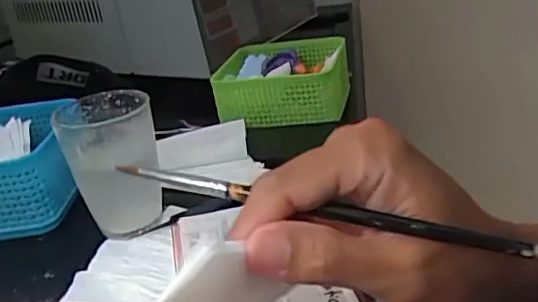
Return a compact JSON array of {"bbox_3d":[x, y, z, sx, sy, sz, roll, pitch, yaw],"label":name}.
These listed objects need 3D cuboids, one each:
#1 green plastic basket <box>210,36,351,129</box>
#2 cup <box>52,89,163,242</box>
[{"bbox_3d":[0.018,-0.086,0.624,0.130,0.046,0.149,-2,26,10],"label":"green plastic basket"},{"bbox_3d":[-0.111,0.010,0.406,0.060,0.091,0.061,-6,26,3],"label":"cup"}]

